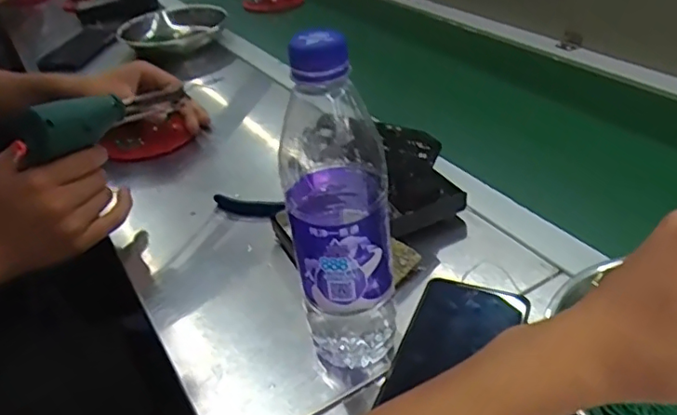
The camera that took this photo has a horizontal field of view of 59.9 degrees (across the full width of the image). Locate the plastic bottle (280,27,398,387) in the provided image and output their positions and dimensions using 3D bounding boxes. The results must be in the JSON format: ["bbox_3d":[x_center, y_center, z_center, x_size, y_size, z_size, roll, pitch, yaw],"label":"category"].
[{"bbox_3d":[0.001,0.006,0.376,0.063,0.232,0.069,-8,35,-3],"label":"plastic bottle"}]

